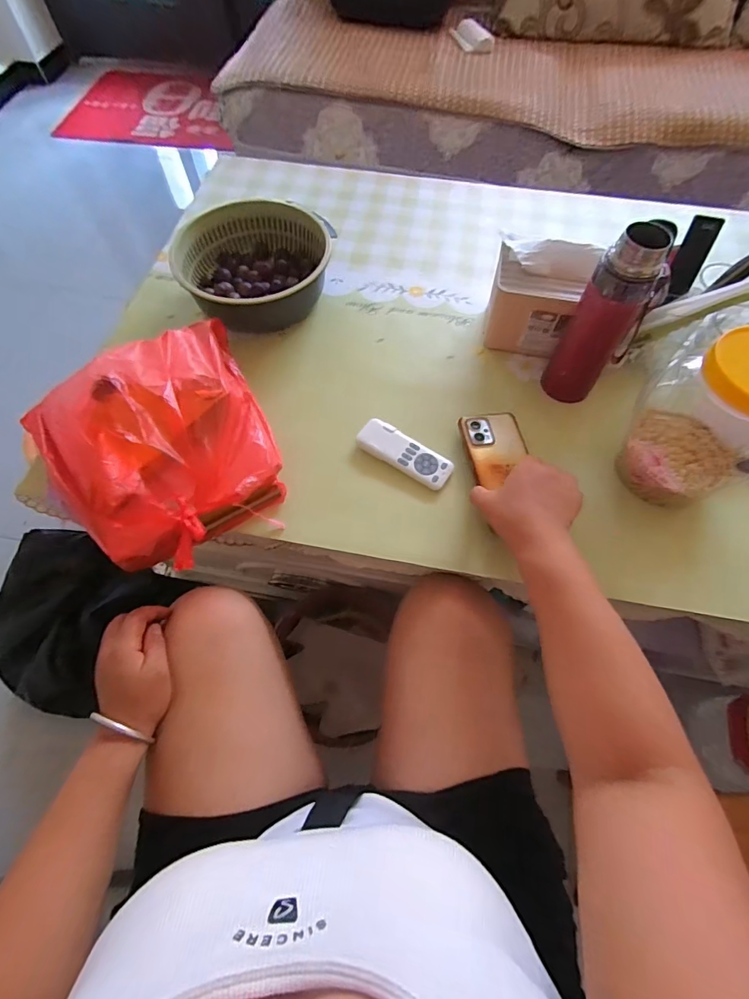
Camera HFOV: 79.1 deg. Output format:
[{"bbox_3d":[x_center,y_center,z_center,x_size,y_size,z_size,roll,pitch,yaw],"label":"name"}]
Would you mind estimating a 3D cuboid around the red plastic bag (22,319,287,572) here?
[{"bbox_3d":[-0.259,-0.070,0.528,0.257,0.105,0.309,-24,66,-11],"label":"red plastic bag"}]

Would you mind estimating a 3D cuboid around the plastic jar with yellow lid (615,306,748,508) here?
[{"bbox_3d":[0.358,-0.071,0.487,0.123,0.188,0.098,0,63,0],"label":"plastic jar with yellow lid"}]

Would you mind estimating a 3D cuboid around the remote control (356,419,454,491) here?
[{"bbox_3d":[0.039,-0.058,0.578,0.125,0.015,0.049,30,67,14],"label":"remote control"}]

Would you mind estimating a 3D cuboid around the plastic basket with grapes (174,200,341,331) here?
[{"bbox_3d":[-0.181,-0.358,0.711,0.235,0.090,0.212,-32,67,-15],"label":"plastic basket with grapes"}]

